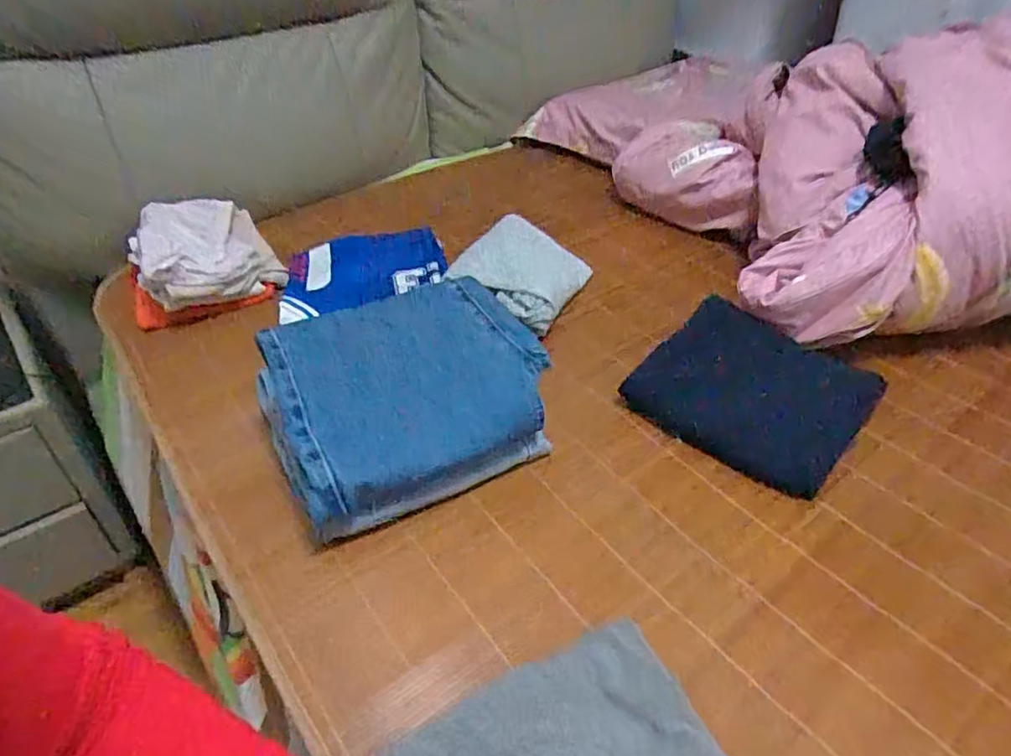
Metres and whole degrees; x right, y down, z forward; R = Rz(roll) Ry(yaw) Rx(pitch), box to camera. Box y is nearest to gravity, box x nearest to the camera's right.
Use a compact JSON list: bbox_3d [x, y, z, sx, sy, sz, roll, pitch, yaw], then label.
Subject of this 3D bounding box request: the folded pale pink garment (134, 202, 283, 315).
[{"bbox_3d":[-0.429,-0.180,0.890,0.176,0.070,0.185,-24,47,-26],"label":"folded pale pink garment"}]

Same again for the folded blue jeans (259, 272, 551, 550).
[{"bbox_3d":[-0.105,0.022,0.663,0.270,0.127,0.200,-20,46,-22],"label":"folded blue jeans"}]

